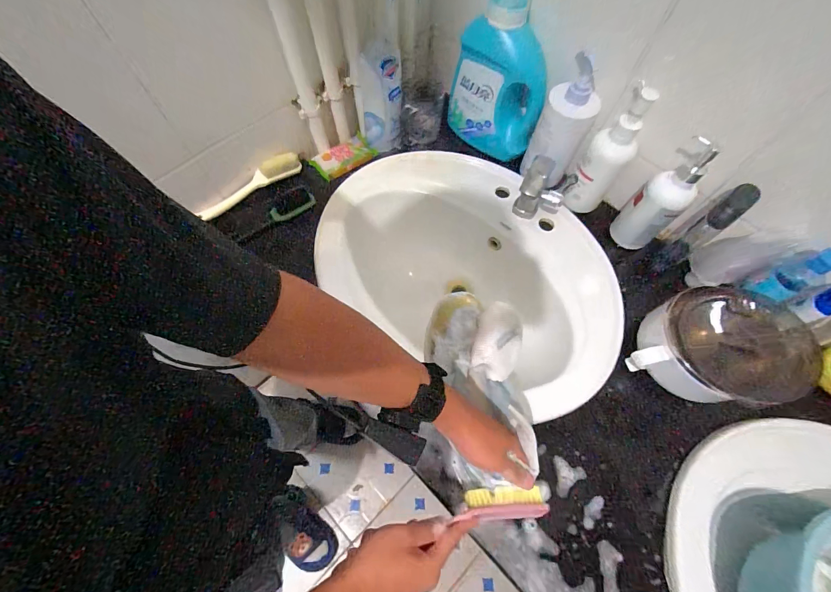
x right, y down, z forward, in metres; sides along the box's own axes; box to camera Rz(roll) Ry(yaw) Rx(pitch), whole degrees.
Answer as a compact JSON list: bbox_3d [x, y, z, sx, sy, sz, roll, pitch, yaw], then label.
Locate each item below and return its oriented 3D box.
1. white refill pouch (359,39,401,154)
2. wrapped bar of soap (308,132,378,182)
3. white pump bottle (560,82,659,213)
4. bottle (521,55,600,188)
[{"bbox_3d":[-0.062,-0.351,0.646,0.070,0.170,0.044,-6,66,-4],"label":"white refill pouch"},{"bbox_3d":[-0.136,-0.275,0.688,0.123,0.018,0.071,-38,72,-17],"label":"wrapped bar of soap"},{"bbox_3d":[0.300,-0.218,0.563,0.075,0.211,0.066,33,69,13],"label":"white pump bottle"},{"bbox_3d":[0.253,-0.292,0.594,0.083,0.179,0.099,29,68,11],"label":"bottle"}]

